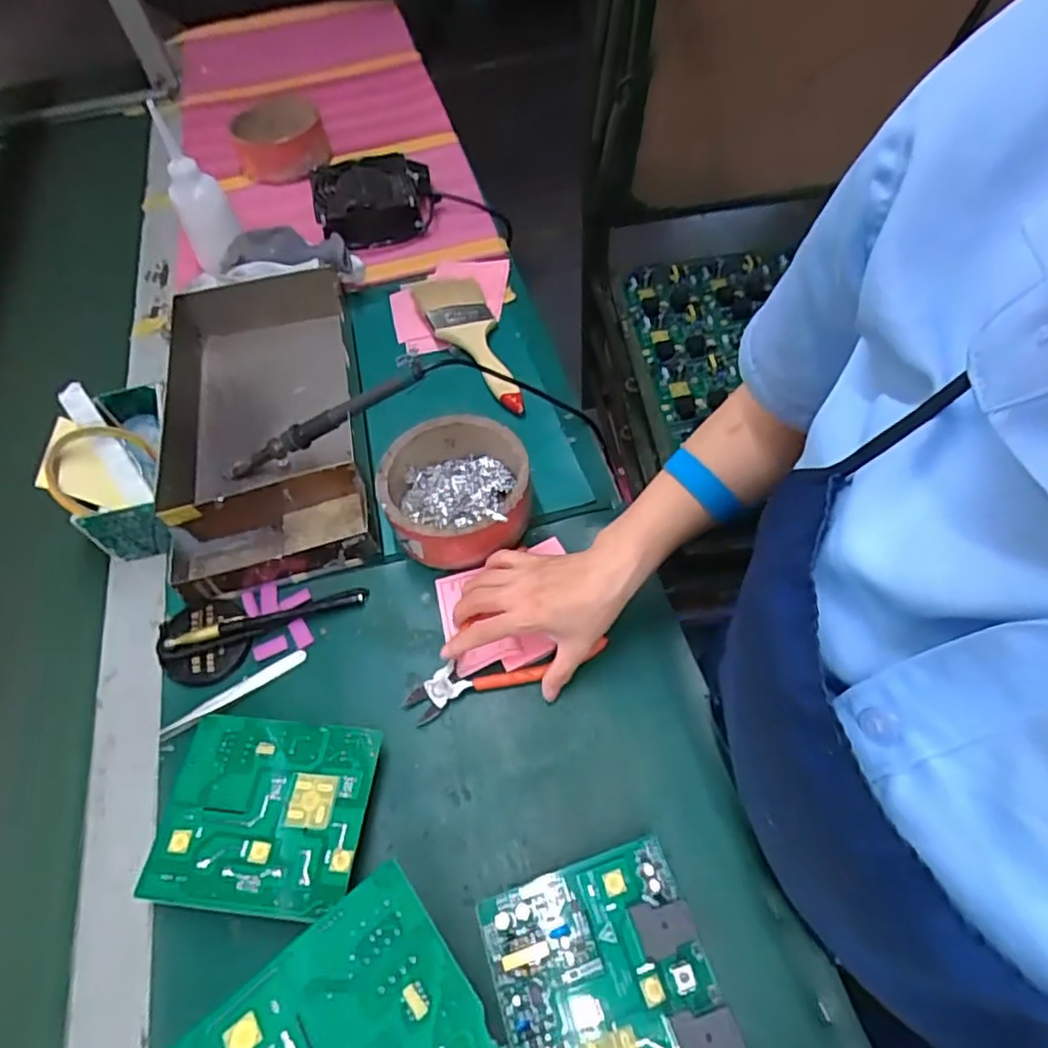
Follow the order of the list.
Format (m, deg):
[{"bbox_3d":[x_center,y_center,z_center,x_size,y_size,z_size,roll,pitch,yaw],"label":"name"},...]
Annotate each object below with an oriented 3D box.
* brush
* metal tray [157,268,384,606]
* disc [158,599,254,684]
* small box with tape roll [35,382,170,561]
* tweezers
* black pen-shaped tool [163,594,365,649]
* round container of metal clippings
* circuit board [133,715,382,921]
[{"bbox_3d":[-0.058,-0.187,0.661,0.074,0.019,0.200,-7,58,-23],"label":"brush"},{"bbox_3d":[-0.242,-0.097,0.589,0.184,0.060,0.328,-13,57,-4],"label":"metal tray"},{"bbox_3d":[-0.248,0.089,0.505,0.064,0.011,0.068,-2,57,3],"label":"disc"},{"bbox_3d":[-0.345,-0.051,0.556,0.074,0.082,0.147,-16,58,-6],"label":"small box with tape roll"},{"bbox_3d":[-0.216,0.125,0.483,0.110,0.006,0.015,-30,60,-14],"label":"tweezers"},{"bbox_3d":[-0.202,0.073,0.506,0.146,0.012,0.013,-15,58,-6],"label":"black pen-shaped tool"},{"bbox_3d":[-0.055,-0.025,0.541,0.118,0.059,0.116,-2,57,3],"label":"round container of metal clippings"},{"bbox_3d":[-0.168,0.189,0.426,0.130,0.021,0.113,3,58,6],"label":"circuit board"}]

